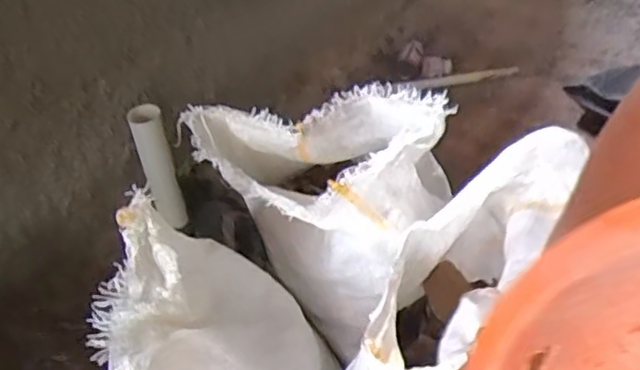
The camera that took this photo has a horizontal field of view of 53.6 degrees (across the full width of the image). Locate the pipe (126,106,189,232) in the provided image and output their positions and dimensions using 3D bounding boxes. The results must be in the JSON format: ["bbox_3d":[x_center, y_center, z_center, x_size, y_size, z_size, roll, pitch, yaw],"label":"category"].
[{"bbox_3d":[-0.303,-0.031,1.206,0.062,0.256,0.052,-18,42,-14],"label":"pipe"}]

